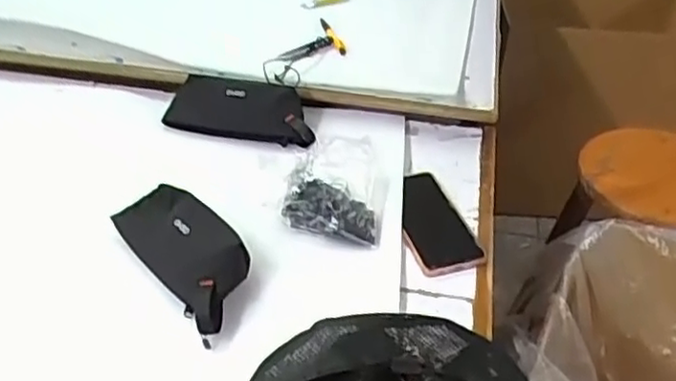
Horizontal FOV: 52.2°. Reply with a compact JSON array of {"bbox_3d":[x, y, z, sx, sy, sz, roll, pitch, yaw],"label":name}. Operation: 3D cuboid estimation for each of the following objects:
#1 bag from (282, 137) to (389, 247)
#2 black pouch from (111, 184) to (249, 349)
[{"bbox_3d":[-0.004,-0.004,0.818,0.121,0.049,0.141,7,39,7],"label":"bag"},{"bbox_3d":[-0.156,0.066,0.735,0.089,0.061,0.207,-24,45,-30],"label":"black pouch"}]

